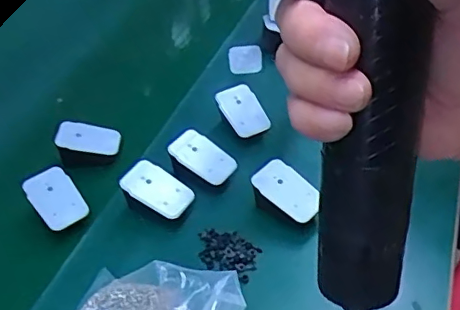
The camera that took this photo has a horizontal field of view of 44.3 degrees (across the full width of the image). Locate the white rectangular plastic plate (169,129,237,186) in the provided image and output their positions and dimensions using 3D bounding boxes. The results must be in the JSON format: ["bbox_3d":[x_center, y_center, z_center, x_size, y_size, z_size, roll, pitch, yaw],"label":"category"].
[{"bbox_3d":[-0.029,0.001,0.615,0.068,0.008,0.047,41,60,7],"label":"white rectangular plastic plate"}]

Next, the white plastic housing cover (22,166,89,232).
[{"bbox_3d":[-0.183,0.046,0.593,0.047,0.010,0.065,-34,78,-9],"label":"white plastic housing cover"}]

